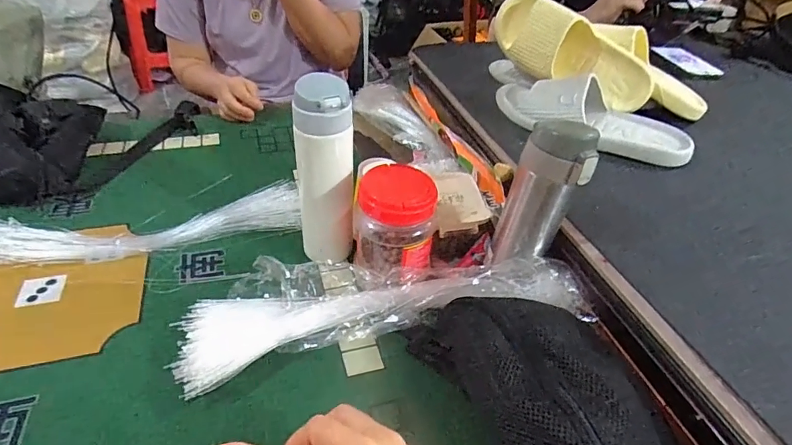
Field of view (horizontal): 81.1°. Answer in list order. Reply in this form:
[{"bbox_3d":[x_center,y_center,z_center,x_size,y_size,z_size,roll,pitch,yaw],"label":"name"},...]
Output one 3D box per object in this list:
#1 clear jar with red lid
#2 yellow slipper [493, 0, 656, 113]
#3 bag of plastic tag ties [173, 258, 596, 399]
[{"bbox_3d":[0.002,0.007,0.515,0.081,0.115,0.076,2,38,-1],"label":"clear jar with red lid"},{"bbox_3d":[0.268,-0.264,0.712,0.265,0.098,0.073,35,45,12],"label":"yellow slipper"},{"bbox_3d":[-0.015,0.089,0.482,0.404,0.064,0.110,-5,39,-12],"label":"bag of plastic tag ties"}]

